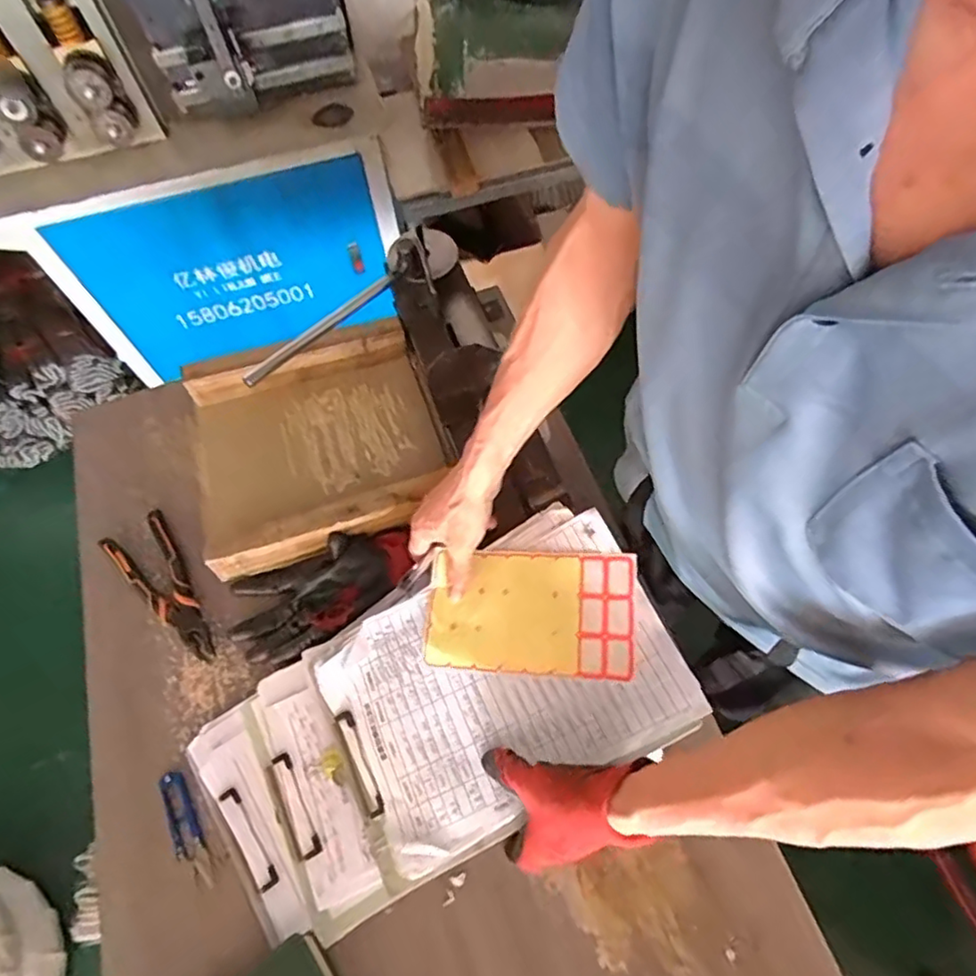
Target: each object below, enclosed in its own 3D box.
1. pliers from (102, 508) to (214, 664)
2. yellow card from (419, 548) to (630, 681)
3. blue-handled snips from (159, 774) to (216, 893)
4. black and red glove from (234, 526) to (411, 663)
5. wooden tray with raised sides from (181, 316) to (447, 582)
[{"bbox_3d":[-0.360,0.113,0.667,0.070,0.023,0.187,-29,65,-12],"label":"pliers"},{"bbox_3d":[0.039,0.117,0.583,0.190,0.009,0.110,1,68,11],"label":"yellow card"},{"bbox_3d":[-0.282,0.319,0.571,0.026,0.004,0.109,-30,65,-12],"label":"blue-handled snips"},{"bbox_3d":[-0.179,0.110,0.650,0.196,0.045,0.101,-20,64,-8],"label":"black and red glove"},{"bbox_3d":[-0.201,-0.054,0.717,0.274,0.069,0.255,-18,63,-7],"label":"wooden tray with raised sides"}]

